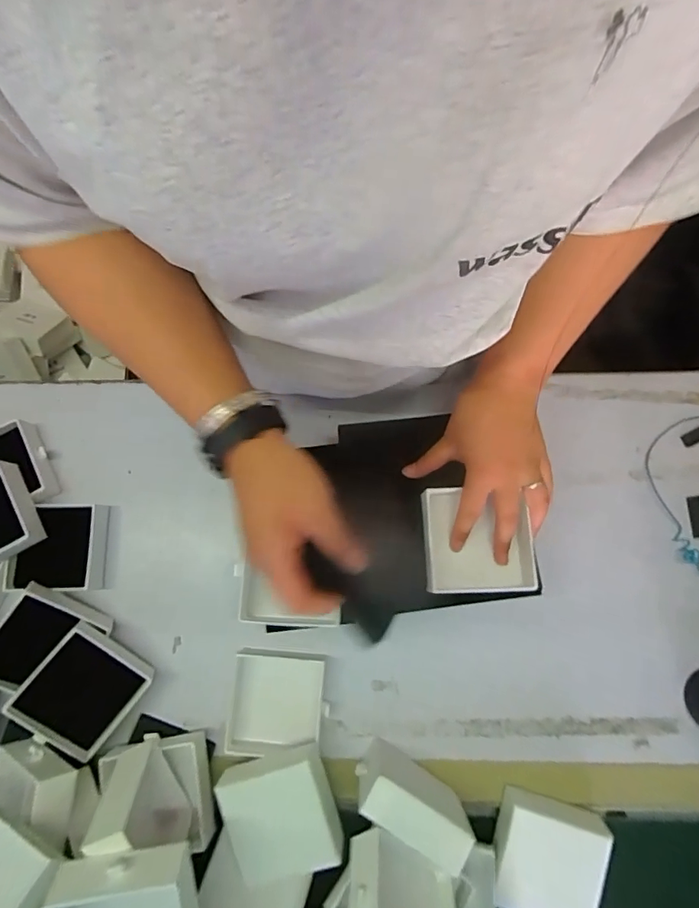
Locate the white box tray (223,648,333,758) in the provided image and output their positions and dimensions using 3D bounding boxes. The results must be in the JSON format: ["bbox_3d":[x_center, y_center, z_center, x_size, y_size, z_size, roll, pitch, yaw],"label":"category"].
[{"bbox_3d":[-0.071,0.238,0.455,0.092,0.029,0.087,2,79,3],"label":"white box tray"}]

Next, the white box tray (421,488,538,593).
[{"bbox_3d":[0.114,0.076,0.419,0.099,0.030,0.089,-2,77,1],"label":"white box tray"}]

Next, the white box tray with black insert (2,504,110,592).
[{"bbox_3d":[-0.304,0.096,0.492,0.084,0.042,0.087,-1,79,2],"label":"white box tray with black insert"}]

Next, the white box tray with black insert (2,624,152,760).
[{"bbox_3d":[-0.248,0.219,0.438,0.088,0.025,0.094,44,74,-19],"label":"white box tray with black insert"}]

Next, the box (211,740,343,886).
[{"bbox_3d":[-0.060,0.313,0.411,0.091,0.023,0.090,-16,86,4],"label":"box"}]

